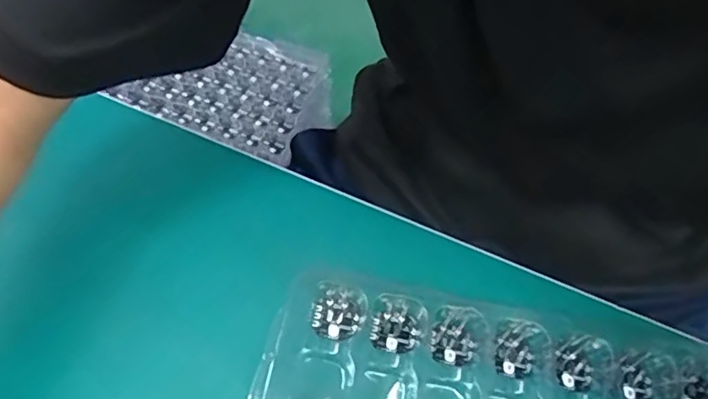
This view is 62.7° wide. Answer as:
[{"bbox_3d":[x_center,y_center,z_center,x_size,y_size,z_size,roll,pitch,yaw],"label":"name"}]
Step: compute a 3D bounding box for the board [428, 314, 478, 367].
[{"bbox_3d":[0.052,0.074,0.307,0.023,0.004,0.026,-1,66,-2],"label":"board"}]

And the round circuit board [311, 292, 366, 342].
[{"bbox_3d":[-0.010,0.063,0.310,0.028,0.004,0.025,18,67,6],"label":"round circuit board"}]

